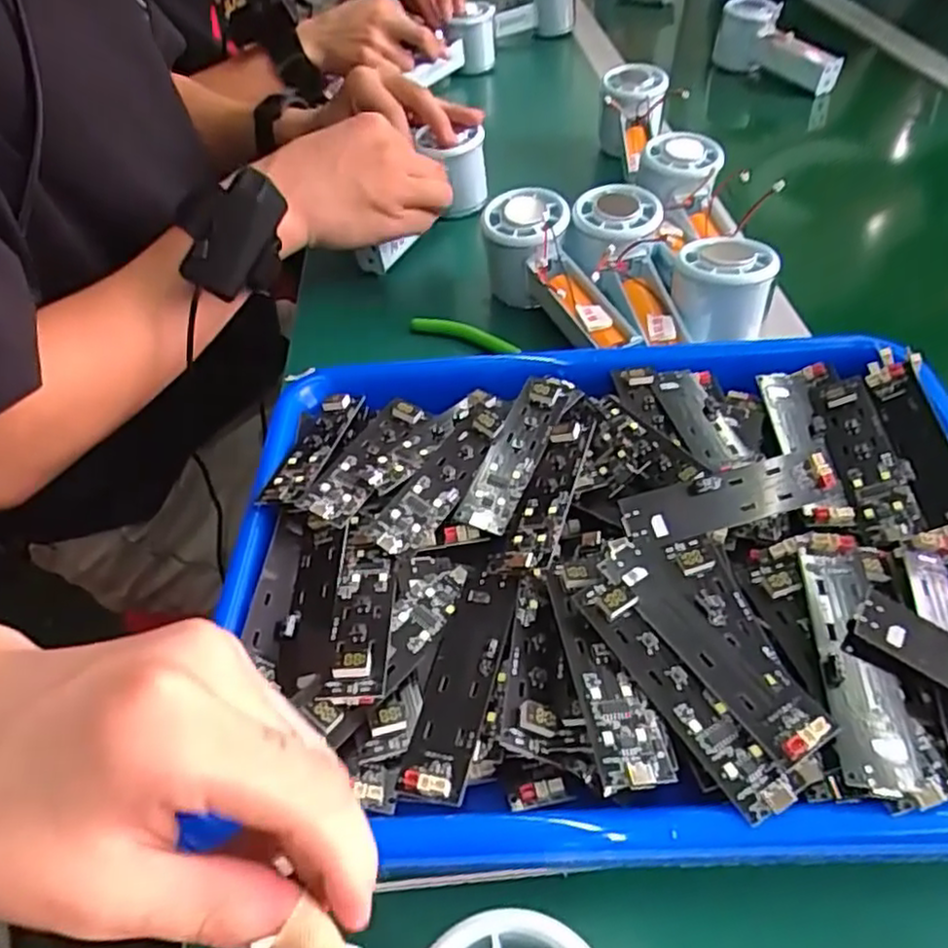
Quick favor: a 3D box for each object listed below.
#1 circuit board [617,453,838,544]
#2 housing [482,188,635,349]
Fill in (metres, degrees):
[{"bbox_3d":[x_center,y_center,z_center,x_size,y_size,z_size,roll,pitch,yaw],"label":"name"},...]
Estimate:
[{"bbox_3d":[0.106,0.010,0.298,0.091,0.006,0.023,-15,73,-10],"label":"circuit board"},{"bbox_3d":[0.053,-0.120,0.468,0.053,0.068,0.146,-22,61,-17],"label":"housing"}]

